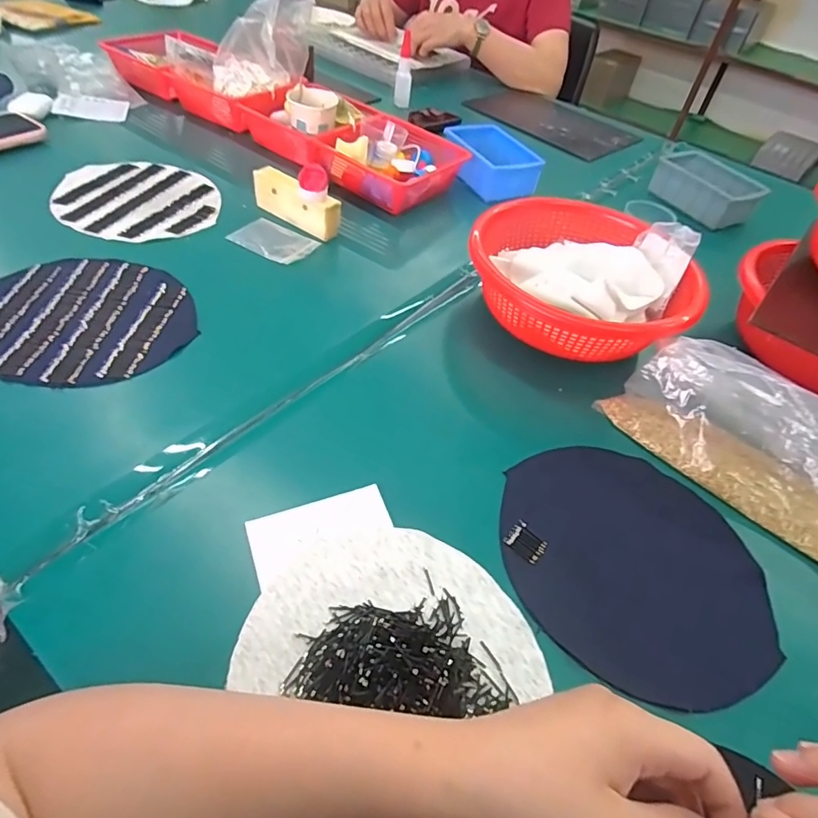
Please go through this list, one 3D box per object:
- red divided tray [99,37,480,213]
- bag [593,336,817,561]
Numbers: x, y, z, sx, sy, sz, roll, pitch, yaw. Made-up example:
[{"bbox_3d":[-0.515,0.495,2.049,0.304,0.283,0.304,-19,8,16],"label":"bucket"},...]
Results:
[{"bbox_3d":[-0.221,-0.469,0.790,0.657,0.078,0.144,32,52,21],"label":"red divided tray"},{"bbox_3d":[0.294,0.032,0.411,0.250,0.072,0.086,38,54,26],"label":"bag"}]

